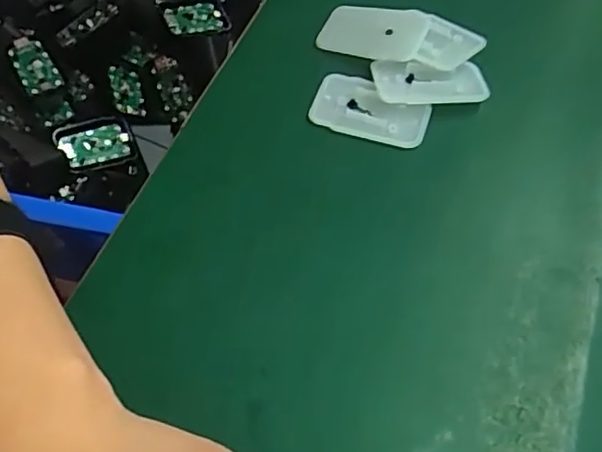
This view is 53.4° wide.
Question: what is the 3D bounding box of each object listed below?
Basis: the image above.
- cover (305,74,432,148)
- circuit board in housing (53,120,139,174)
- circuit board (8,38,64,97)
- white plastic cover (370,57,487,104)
[{"bbox_3d":[0.042,-0.071,0.356,0.067,0.012,0.039,17,61,7],"label":"cover"},{"bbox_3d":[-0.190,-0.074,0.555,0.068,0.017,0.045,-19,93,-35],"label":"circuit board in housing"},{"bbox_3d":[-0.245,-0.146,0.550,0.033,0.007,0.062,-30,73,-7],"label":"circuit board"},{"bbox_3d":[0.076,-0.084,0.359,0.067,0.009,0.029,4,74,8],"label":"white plastic cover"}]

